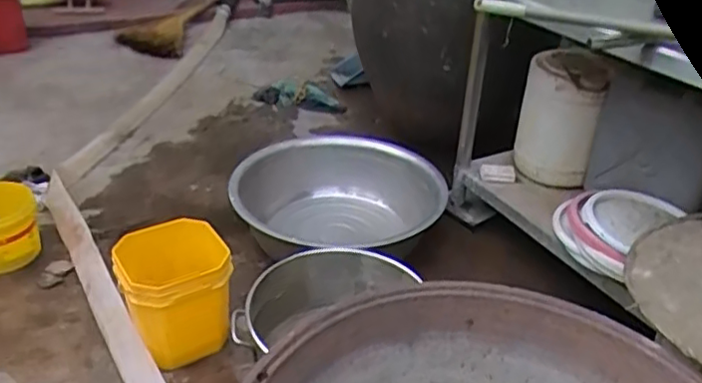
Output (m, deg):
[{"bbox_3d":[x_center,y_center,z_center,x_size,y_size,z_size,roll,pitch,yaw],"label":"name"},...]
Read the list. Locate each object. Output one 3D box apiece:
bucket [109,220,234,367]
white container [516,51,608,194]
[{"bbox_3d":[-0.422,0.249,1.515,0.244,0.291,0.224,-15,36,-26],"label":"bucket"},{"bbox_3d":[0.629,-0.209,1.862,0.201,0.375,0.204,0,32,-6],"label":"white container"}]

